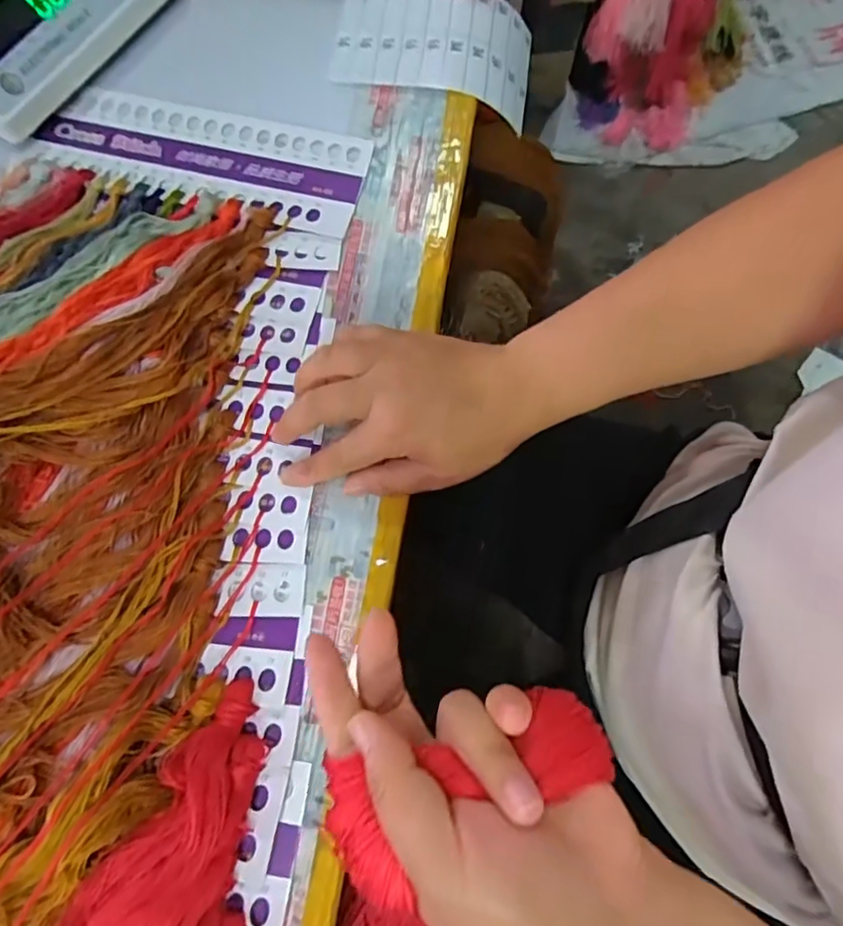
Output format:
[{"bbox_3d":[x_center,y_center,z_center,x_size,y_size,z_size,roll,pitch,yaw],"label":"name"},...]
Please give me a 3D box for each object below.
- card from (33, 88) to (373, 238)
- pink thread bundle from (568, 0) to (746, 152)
[{"bbox_3d":[-0.157,-0.220,0.429,0.231,0.005,0.079,13,74,4],"label":"card"},{"bbox_3d":[0.444,-0.767,1.079,0.273,0.201,0.312,28,77,7],"label":"pink thread bundle"}]

